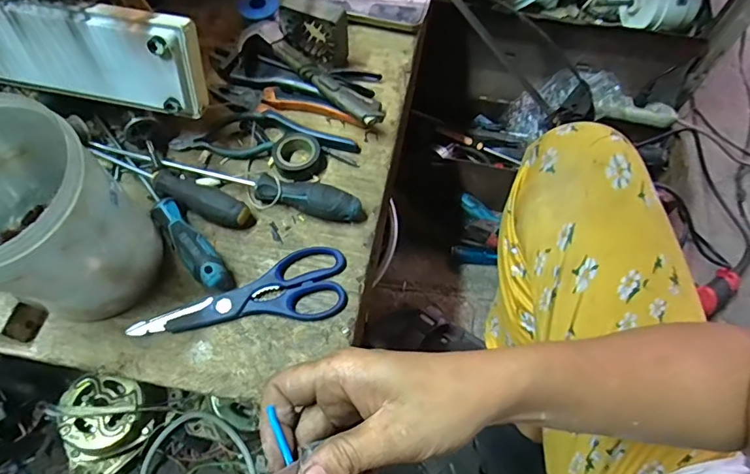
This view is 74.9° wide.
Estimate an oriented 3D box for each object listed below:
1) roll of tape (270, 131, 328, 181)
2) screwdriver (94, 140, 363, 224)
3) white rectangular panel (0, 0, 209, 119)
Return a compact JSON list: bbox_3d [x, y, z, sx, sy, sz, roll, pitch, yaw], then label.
[{"bbox_3d":[-0.087,-0.094,0.542,0.053,0.020,0.061,-30,68,-14],"label":"roll of tape"},{"bbox_3d":[-0.161,-0.058,0.523,0.302,0.034,0.029,13,65,5],"label":"screwdriver"},{"bbox_3d":[-0.308,-0.186,0.487,0.279,0.093,0.035,11,42,6],"label":"white rectangular panel"}]

